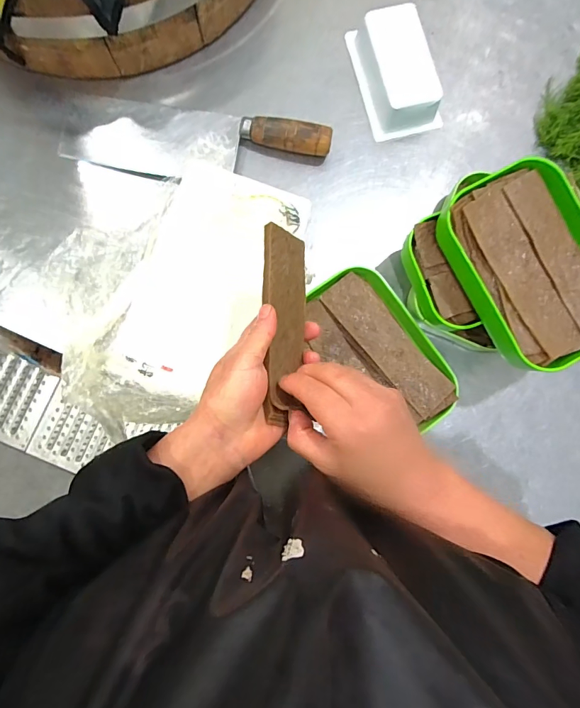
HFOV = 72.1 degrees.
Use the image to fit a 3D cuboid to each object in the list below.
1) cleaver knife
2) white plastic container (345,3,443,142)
[{"bbox_3d":[-0.113,-0.245,0.454,0.307,0.031,0.091,10,84,-3],"label":"cleaver knife"},{"bbox_3d":[0.125,-0.335,0.471,0.082,0.043,0.142,-18,86,-5],"label":"white plastic container"}]

